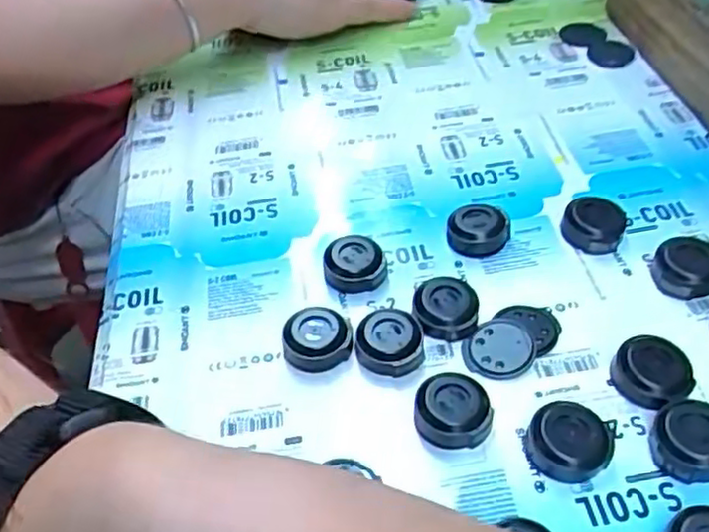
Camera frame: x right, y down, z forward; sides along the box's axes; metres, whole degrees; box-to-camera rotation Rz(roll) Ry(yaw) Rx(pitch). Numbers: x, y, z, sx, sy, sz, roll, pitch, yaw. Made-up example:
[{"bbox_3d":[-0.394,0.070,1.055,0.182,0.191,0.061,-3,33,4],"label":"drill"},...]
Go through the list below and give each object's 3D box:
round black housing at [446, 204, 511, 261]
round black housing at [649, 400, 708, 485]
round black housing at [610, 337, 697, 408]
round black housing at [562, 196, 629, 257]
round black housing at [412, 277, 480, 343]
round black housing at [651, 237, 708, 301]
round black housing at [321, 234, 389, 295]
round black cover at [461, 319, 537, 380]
[{"bbox_3d":[0.062,-0.018,0.349,0.029,0.018,0.025,24,54,26],"label":"round black housing"},{"bbox_3d":[0.128,0.066,0.262,0.028,0.014,0.028,-3,47,4],"label":"round black housing"},{"bbox_3d":[0.122,0.044,0.283,0.030,0.014,0.025,31,57,30],"label":"round black housing"},{"bbox_3d":[0.121,-0.020,0.351,0.029,0.009,0.032,16,51,20],"label":"round black housing"},{"bbox_3d":[0.042,0.020,0.316,0.030,0.015,0.025,16,51,20],"label":"round black housing"},{"bbox_3d":[0.156,0.001,0.323,0.030,0.012,0.029,-3,47,4],"label":"round black housing"},{"bbox_3d":[0.000,0.000,0.340,0.029,0.017,0.028,-3,47,4],"label":"round black housing"},{"bbox_3d":[0.064,0.036,0.303,0.033,0.005,0.027,-36,53,-25],"label":"round black cover"}]

